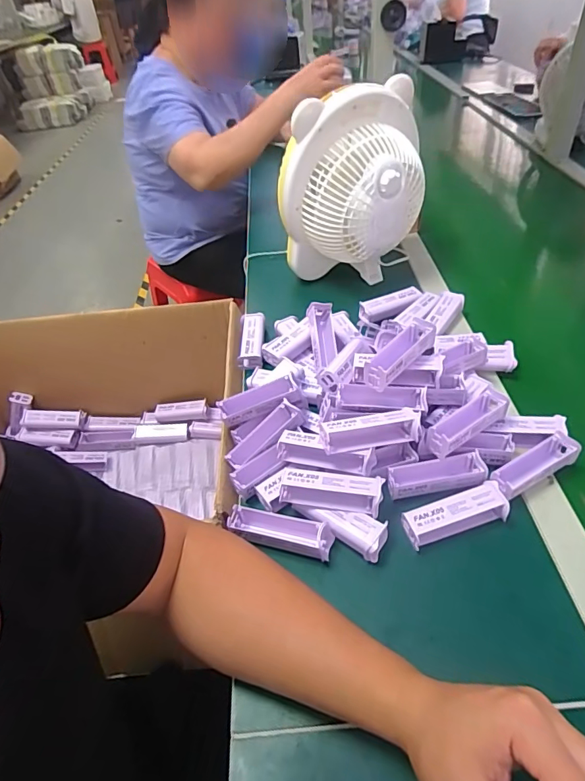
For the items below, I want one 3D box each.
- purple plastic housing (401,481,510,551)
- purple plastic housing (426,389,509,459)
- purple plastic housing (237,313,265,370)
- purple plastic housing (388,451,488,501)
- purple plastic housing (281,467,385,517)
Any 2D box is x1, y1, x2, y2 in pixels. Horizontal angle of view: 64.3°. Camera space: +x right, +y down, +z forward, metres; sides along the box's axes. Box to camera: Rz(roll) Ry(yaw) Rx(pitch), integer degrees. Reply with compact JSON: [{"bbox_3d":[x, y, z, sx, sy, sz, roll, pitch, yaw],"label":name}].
[{"bbox_3d":[0.162,0.125,0.465,0.098,0.032,0.031,-14,44,-8],"label":"purple plastic housing"},{"bbox_3d":[0.191,0.035,0.506,0.104,0.038,0.028,-31,48,-23],"label":"purple plastic housing"},{"bbox_3d":[-0.061,-0.075,0.702,0.039,0.028,0.102,-4,43,3],"label":"purple plastic housing"},{"bbox_3d":[0.151,0.091,0.493,0.099,0.026,0.034,-5,43,2],"label":"purple plastic housing"},{"bbox_3d":[0.038,0.097,0.469,0.100,0.023,0.034,6,45,13],"label":"purple plastic housing"}]

